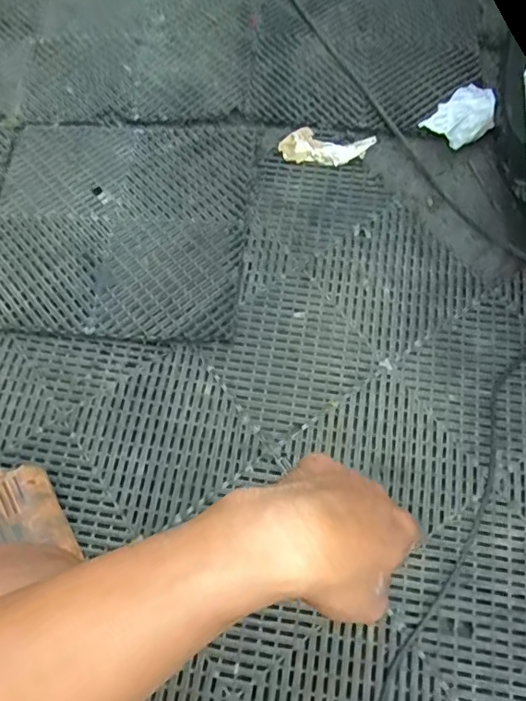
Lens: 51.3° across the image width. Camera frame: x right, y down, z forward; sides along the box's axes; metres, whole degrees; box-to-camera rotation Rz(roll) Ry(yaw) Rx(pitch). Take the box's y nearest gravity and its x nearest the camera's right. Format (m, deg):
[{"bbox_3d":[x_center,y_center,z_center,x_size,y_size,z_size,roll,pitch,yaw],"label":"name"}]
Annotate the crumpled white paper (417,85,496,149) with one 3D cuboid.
[{"bbox_3d":[0.336,-0.389,0.919,0.089,0.035,0.120,42,75,17],"label":"crumpled white paper"}]

